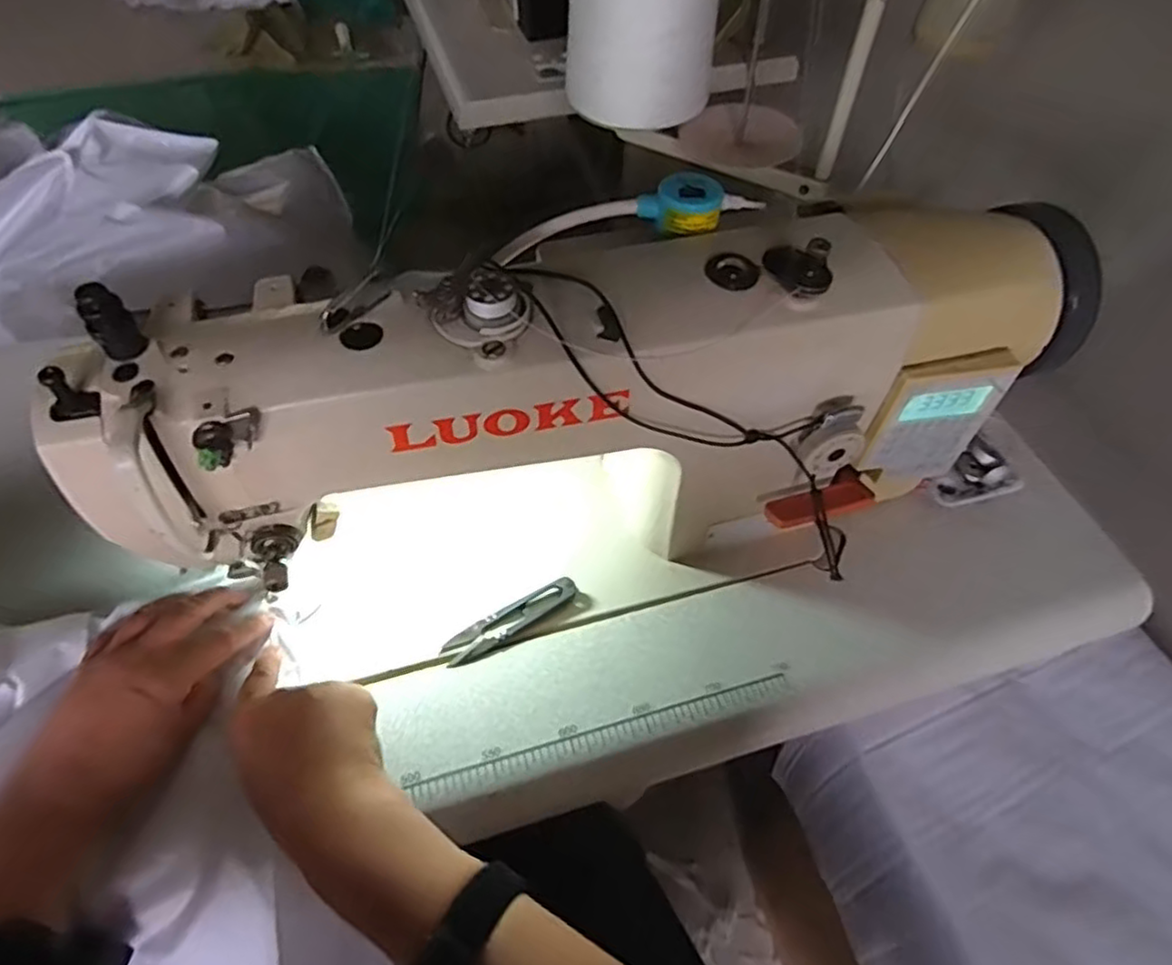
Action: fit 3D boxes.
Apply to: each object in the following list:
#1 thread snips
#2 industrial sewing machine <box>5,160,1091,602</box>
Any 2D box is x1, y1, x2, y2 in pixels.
[{"bbox_3d":[-0.052,0.097,0.487,0.101,0.010,0.025,-24,58,-18],"label":"thread snips"},{"bbox_3d":[0.024,-0.050,0.454,0.577,0.232,0.165,-10,55,-9],"label":"industrial sewing machine"}]

